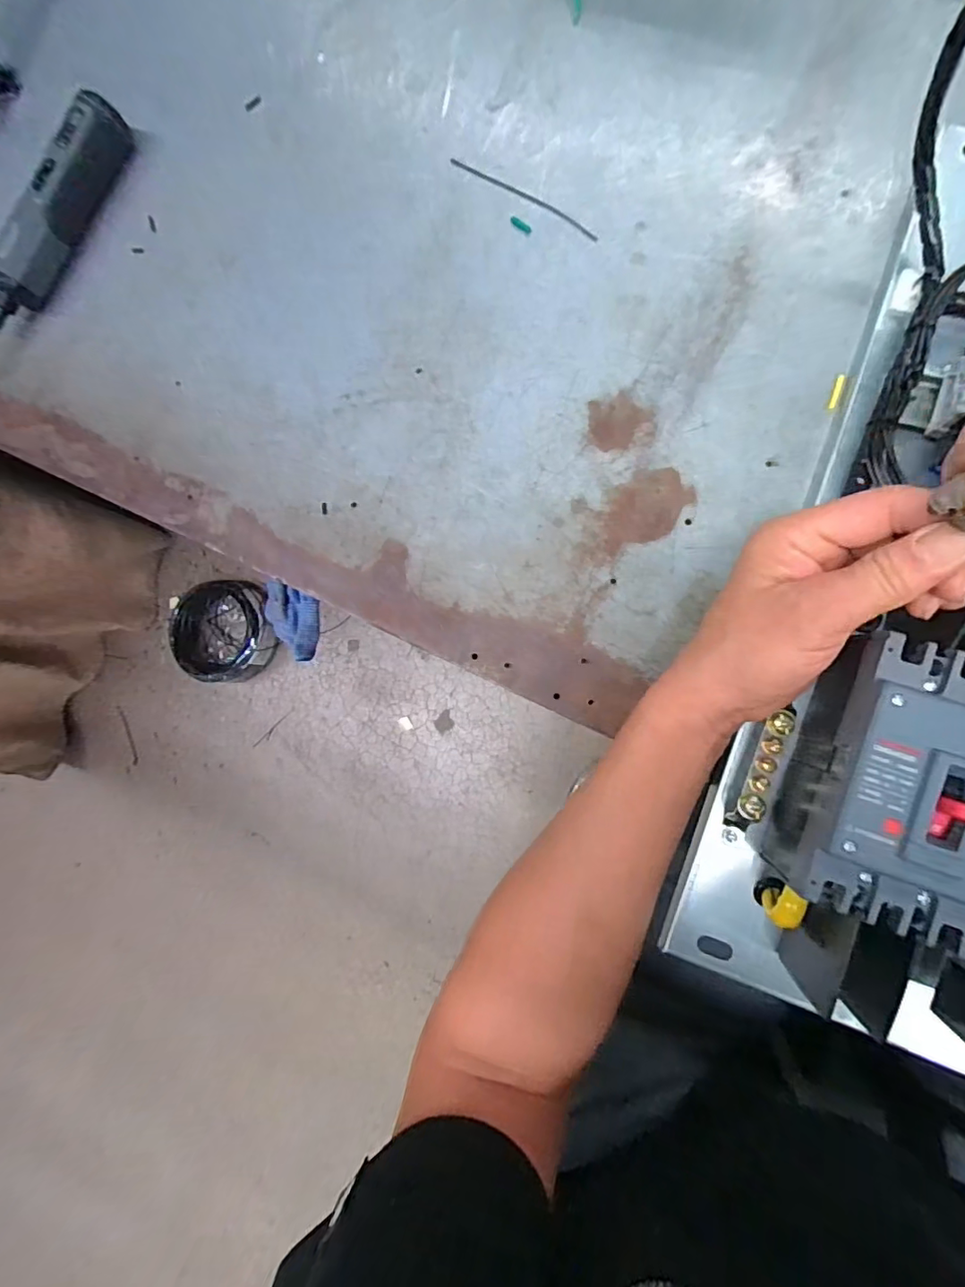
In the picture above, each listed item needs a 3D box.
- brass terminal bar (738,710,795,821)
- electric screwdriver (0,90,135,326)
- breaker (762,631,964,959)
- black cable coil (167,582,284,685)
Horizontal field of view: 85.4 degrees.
[{"bbox_3d":[0.154,0.066,0.284,0.012,0.008,0.060,19,90,9],"label":"brass terminal bar"},{"bbox_3d":[-0.345,-0.318,0.406,0.031,0.031,0.216,37,93,9],"label":"electric screwdriver"},{"bbox_3d":[0.203,0.067,0.254,0.078,0.062,0.128,20,90,9],"label":"breaker"},{"bbox_3d":[-0.504,-0.022,1.017,0.211,0.083,0.194,2,87,9],"label":"black cable coil"}]

